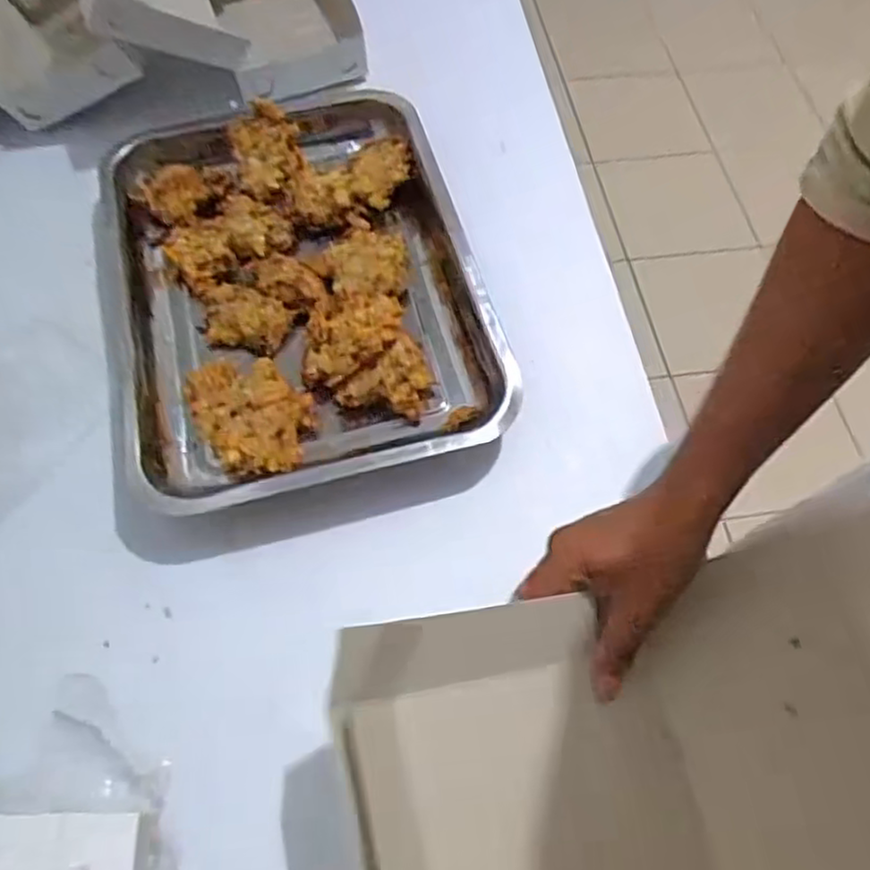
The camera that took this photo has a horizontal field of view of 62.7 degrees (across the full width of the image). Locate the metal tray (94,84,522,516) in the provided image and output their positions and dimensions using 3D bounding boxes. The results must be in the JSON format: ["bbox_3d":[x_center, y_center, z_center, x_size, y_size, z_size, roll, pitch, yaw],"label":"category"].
[{"bbox_3d":[-0.105,-0.111,0.536,0.276,0.046,0.338,-14,63,-10],"label":"metal tray"}]

